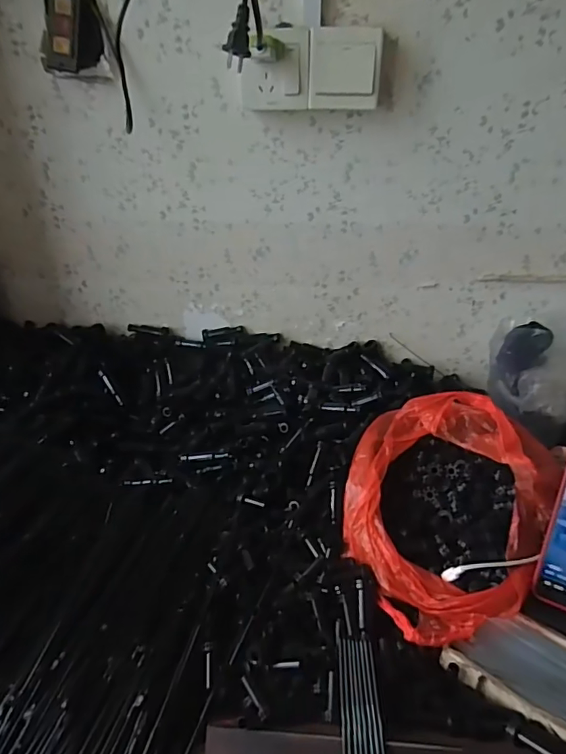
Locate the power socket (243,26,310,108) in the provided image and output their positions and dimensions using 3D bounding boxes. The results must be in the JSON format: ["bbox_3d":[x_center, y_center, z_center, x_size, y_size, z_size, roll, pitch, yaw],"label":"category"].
[{"bbox_3d":[-0.009,-0.384,0.626,0.081,0.085,0.041,-1,31,-1],"label":"power socket"}]

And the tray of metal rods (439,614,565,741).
[{"bbox_3d":[0.224,0.264,0.463,0.126,0.017,0.087,18,35,28],"label":"tray of metal rods"}]

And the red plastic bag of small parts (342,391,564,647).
[{"bbox_3d":[0.187,0.136,0.566,0.252,0.077,0.250,-25,43,-7],"label":"red plastic bag of small parts"}]

